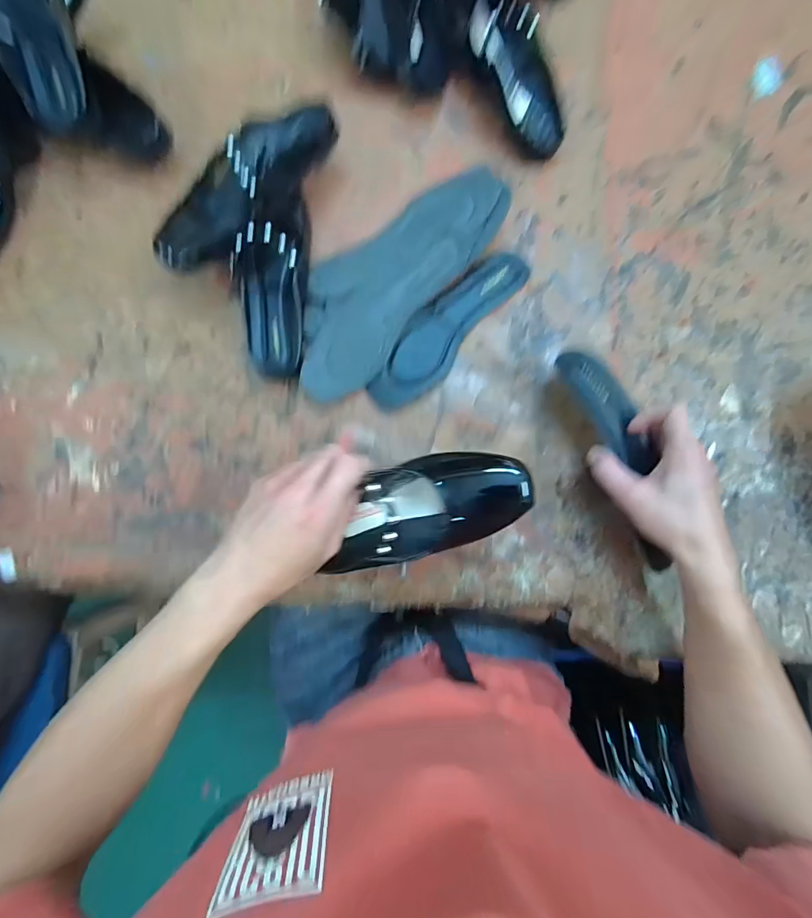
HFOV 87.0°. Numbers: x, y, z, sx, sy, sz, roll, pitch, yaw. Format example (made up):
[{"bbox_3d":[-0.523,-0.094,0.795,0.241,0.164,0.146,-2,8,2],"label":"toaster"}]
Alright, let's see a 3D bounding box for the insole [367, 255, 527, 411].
[{"bbox_3d":[0.045,-0.144,0.464,0.061,0.010,0.216,38,86,5],"label":"insole"}]

